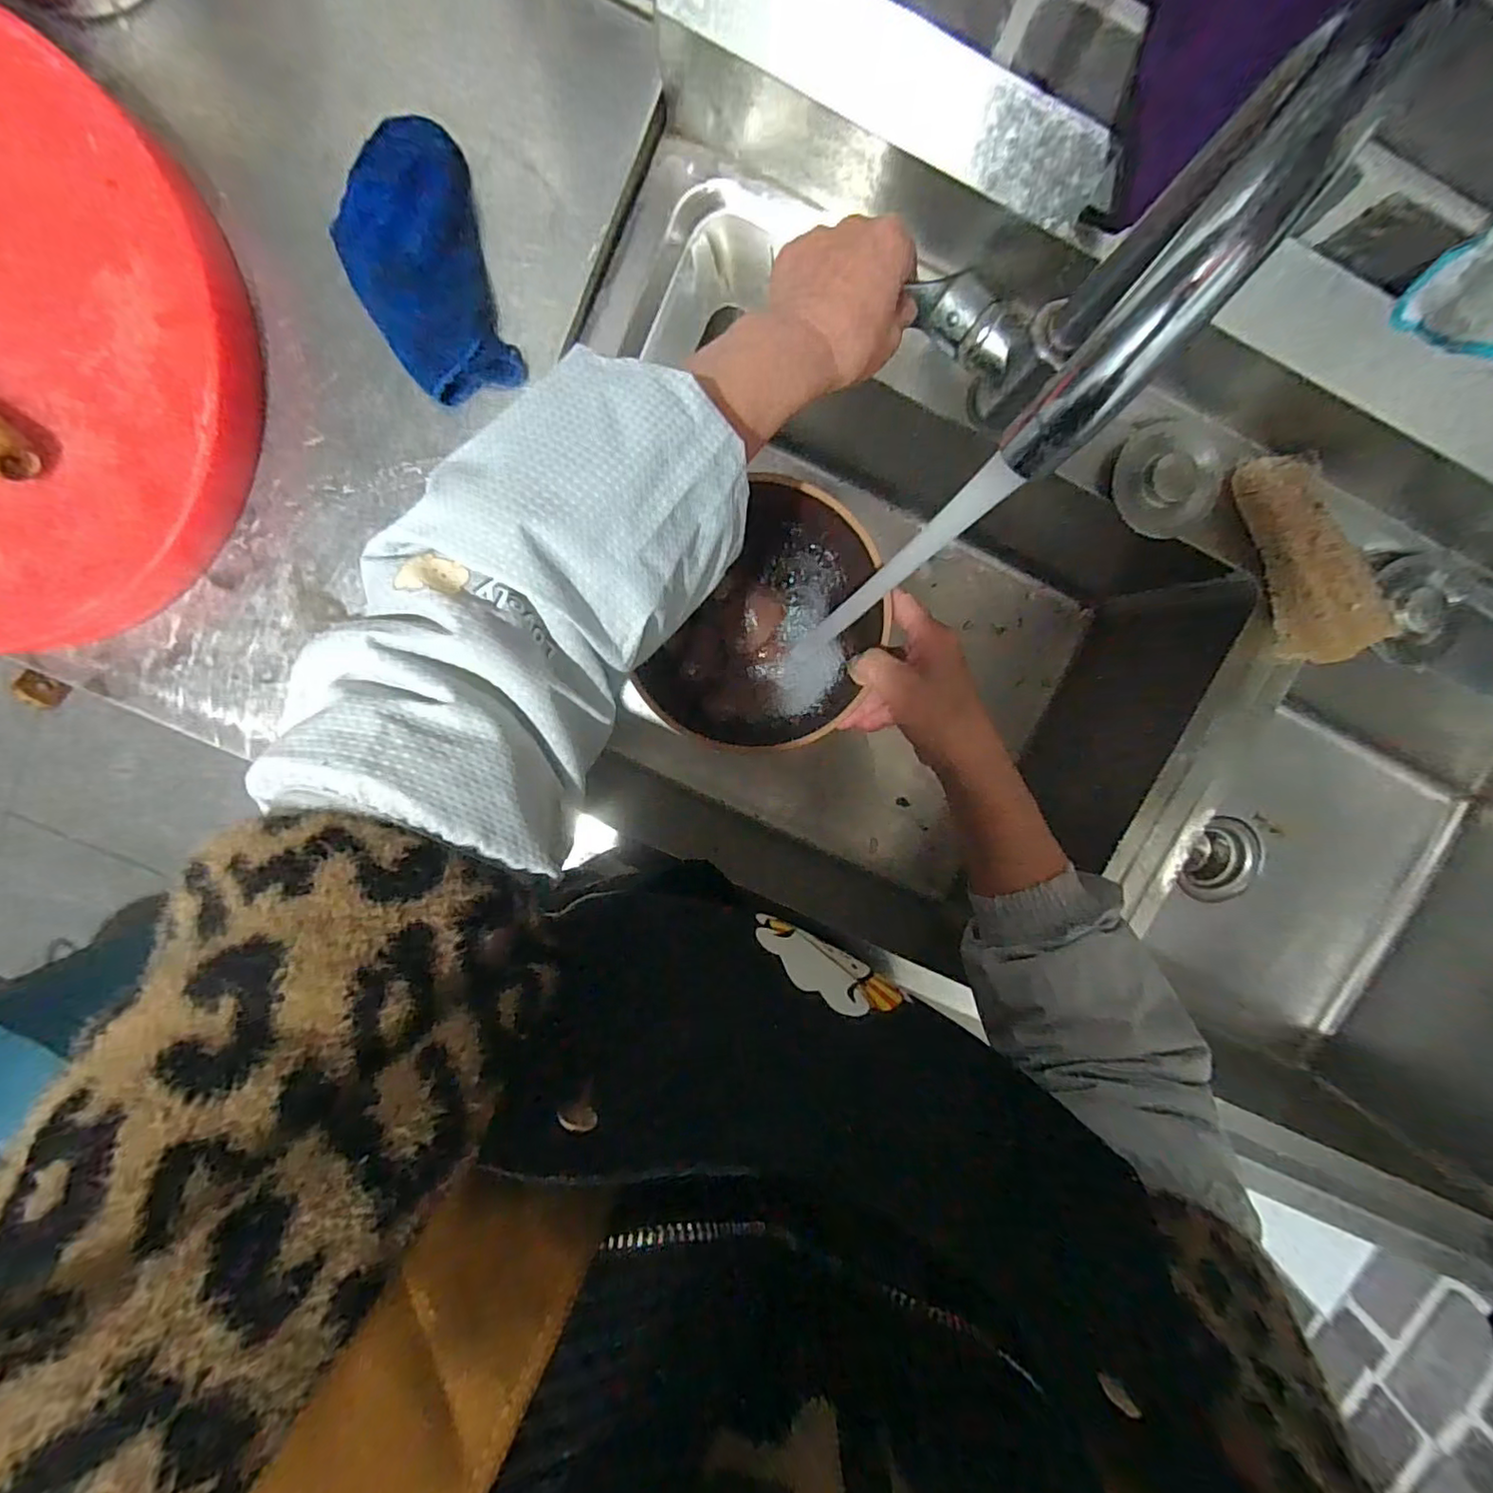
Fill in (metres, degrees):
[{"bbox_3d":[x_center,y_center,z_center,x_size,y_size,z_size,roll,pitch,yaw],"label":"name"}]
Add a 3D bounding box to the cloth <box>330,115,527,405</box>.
[{"bbox_3d":[-0.222,-0.329,0.427,0.088,0.051,0.156,-16,98,1],"label":"cloth"}]

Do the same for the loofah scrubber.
[{"bbox_3d":[0.426,-0.145,0.479,0.048,0.066,0.160,-19,98,2],"label":"loofah scrubber"}]

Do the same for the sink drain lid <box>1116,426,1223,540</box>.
[{"bbox_3d":[0.330,-0.206,0.489,0.079,0.015,0.077,0,98,-1],"label":"sink drain lid"}]

